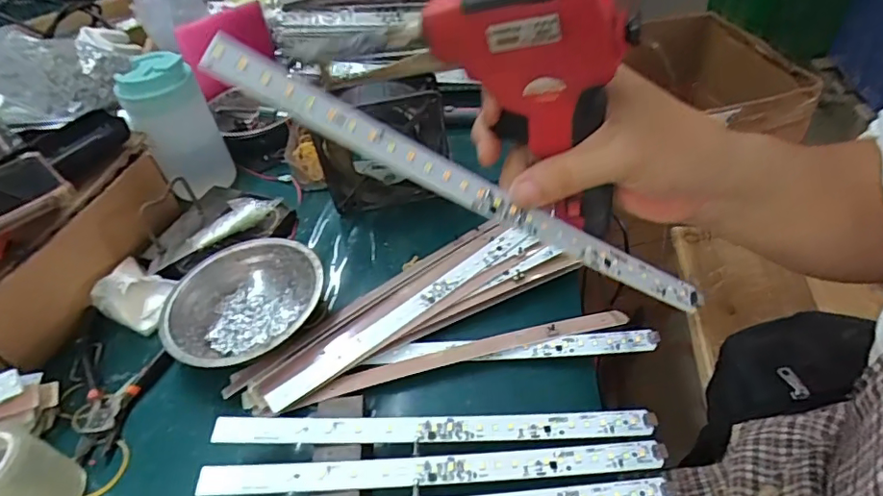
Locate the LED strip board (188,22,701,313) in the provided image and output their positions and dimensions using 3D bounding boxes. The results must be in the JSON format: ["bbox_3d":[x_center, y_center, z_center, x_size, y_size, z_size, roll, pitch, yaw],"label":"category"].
[{"bbox_3d":[0.026,-0.026,0.266,0.278,0.007,0.022,24,69,-21],"label":"LED strip board"}]

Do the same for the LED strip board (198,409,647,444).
[{"bbox_3d":[-0.005,0.118,0.352,0.282,0.006,0.018,-1,48,1],"label":"LED strip board"}]

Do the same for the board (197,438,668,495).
[{"bbox_3d":[-0.004,0.137,0.333,0.283,0.005,0.019,-3,47,-1],"label":"board"}]

